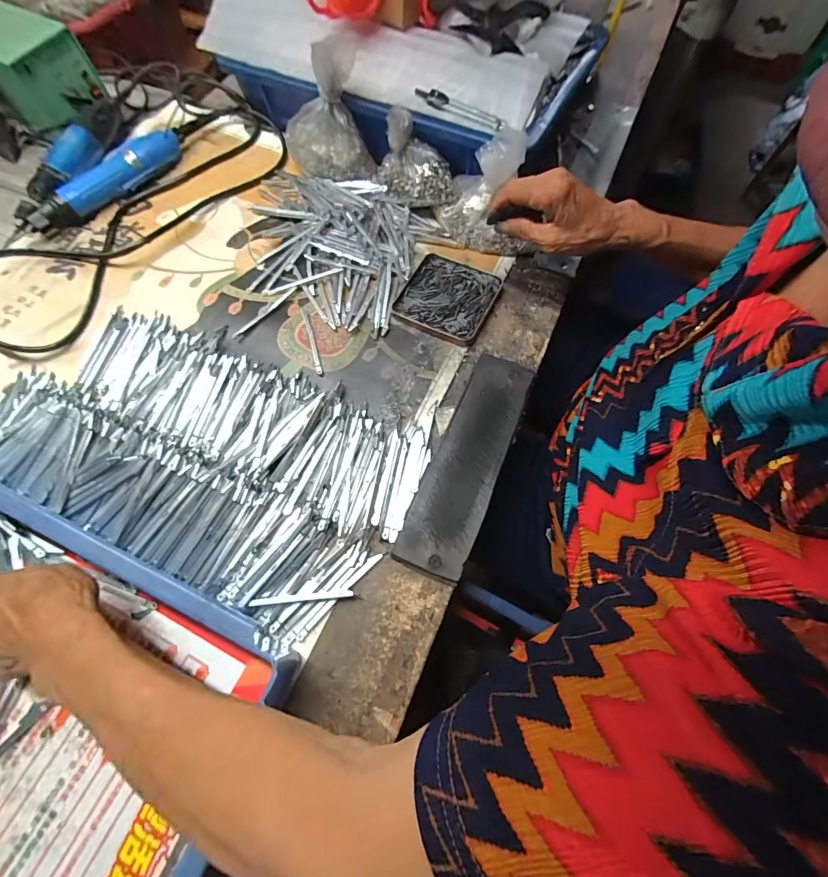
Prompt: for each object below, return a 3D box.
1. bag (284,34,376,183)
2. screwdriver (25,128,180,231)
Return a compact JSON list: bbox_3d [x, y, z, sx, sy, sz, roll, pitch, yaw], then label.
[{"bbox_3d":[-0.105,-0.372,0.454,0.099,0.116,0.081,-14,67,-3],"label":"bag"},{"bbox_3d":[-0.381,-0.324,0.491,0.044,0.032,0.205,40,74,17],"label":"screwdriver"}]

